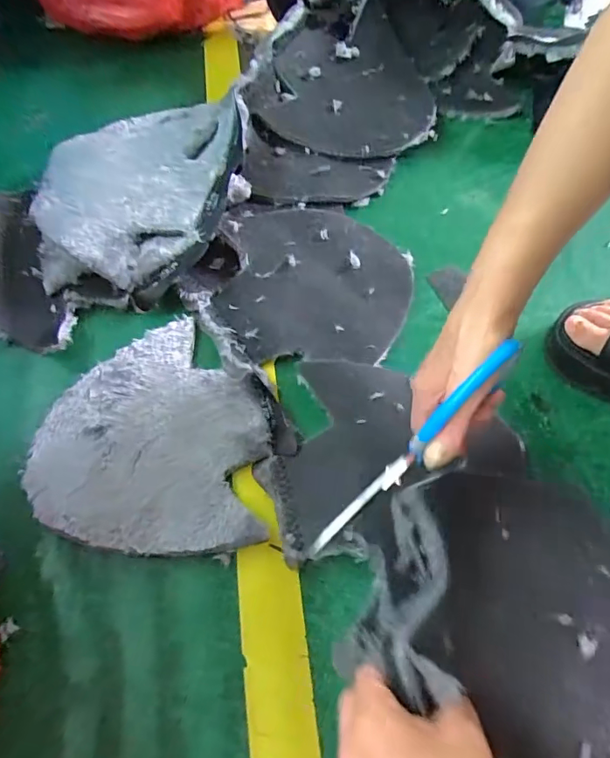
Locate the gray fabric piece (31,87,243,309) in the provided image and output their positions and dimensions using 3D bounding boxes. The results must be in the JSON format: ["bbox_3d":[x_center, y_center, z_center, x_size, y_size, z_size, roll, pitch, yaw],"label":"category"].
[{"bbox_3d":[-0.175,-0.215,0.521,0.198,0.054,0.274,6,64,1],"label":"gray fabric piece"}]

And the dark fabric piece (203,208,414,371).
[{"bbox_3d":[0.008,-0.098,0.488,0.193,0.023,0.178,5,64,1],"label":"dark fabric piece"}]

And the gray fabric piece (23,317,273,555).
[{"bbox_3d":[-0.130,0.042,0.423,0.193,0.007,0.200,2,64,-1],"label":"gray fabric piece"}]

